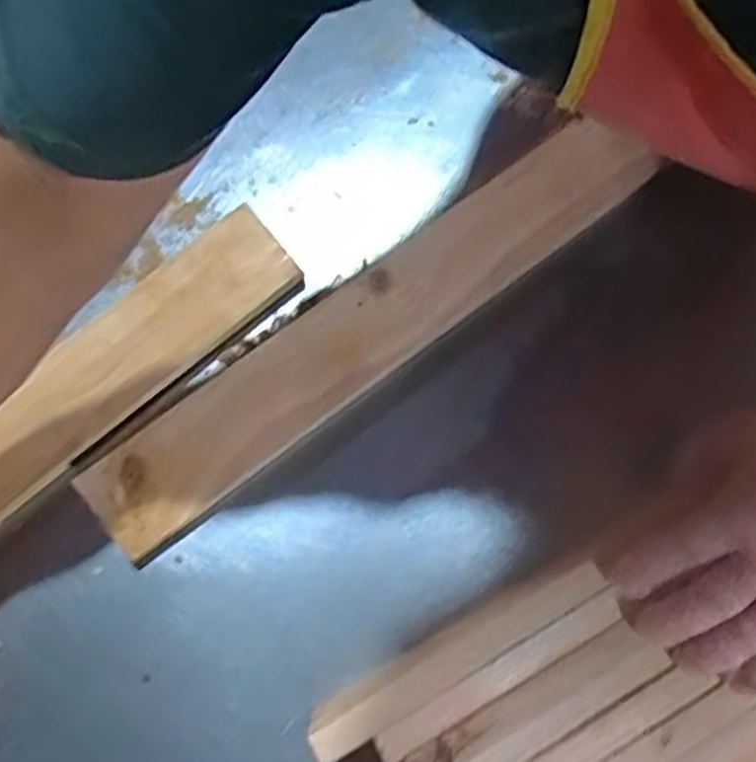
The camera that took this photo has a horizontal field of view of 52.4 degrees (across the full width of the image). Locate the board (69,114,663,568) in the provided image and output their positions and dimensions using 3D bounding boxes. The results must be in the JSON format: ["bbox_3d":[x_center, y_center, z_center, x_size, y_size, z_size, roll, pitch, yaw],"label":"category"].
[{"bbox_3d":[-0.002,-0.044,0.547,0.451,0.039,0.081,-36,78,-8],"label":"board"}]

